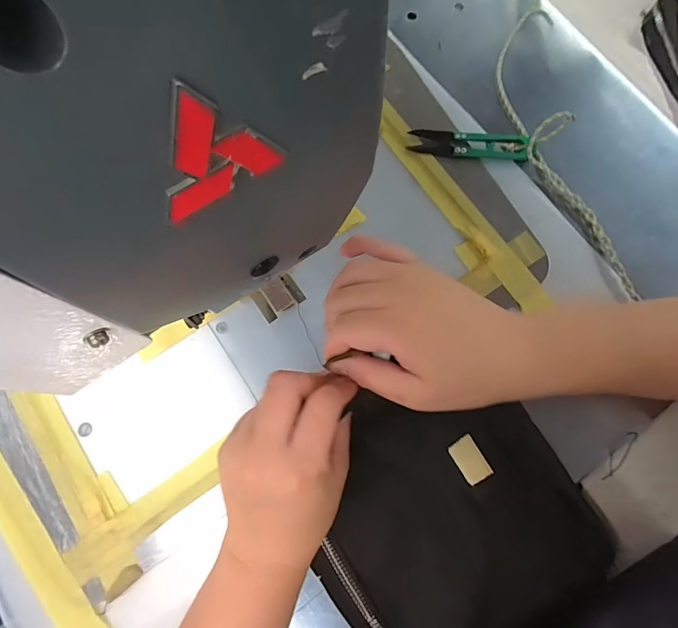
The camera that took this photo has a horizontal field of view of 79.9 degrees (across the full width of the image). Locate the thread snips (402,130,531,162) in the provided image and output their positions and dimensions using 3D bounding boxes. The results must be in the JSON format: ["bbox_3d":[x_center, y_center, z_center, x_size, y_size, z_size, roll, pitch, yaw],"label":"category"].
[{"bbox_3d":[0.109,-0.145,0.342,0.096,0.009,0.024,4,76,0],"label":"thread snips"}]

